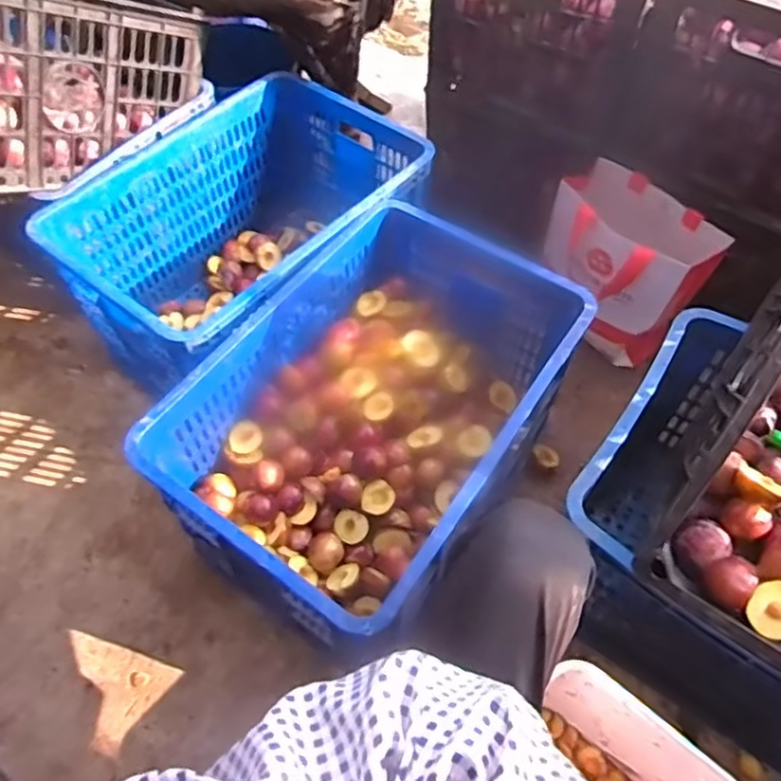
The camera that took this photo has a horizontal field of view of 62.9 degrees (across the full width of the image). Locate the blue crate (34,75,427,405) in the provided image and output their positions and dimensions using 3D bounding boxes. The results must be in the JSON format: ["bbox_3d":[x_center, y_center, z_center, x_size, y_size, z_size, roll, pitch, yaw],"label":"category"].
[{"bbox_3d":[-0.220,-0.253,1.113,0.388,0.285,0.576,35,64,22],"label":"blue crate"}]

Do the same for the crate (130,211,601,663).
[{"bbox_3d":[-0.007,0.031,0.893,0.370,0.235,0.557,28,62,19],"label":"crate"}]

